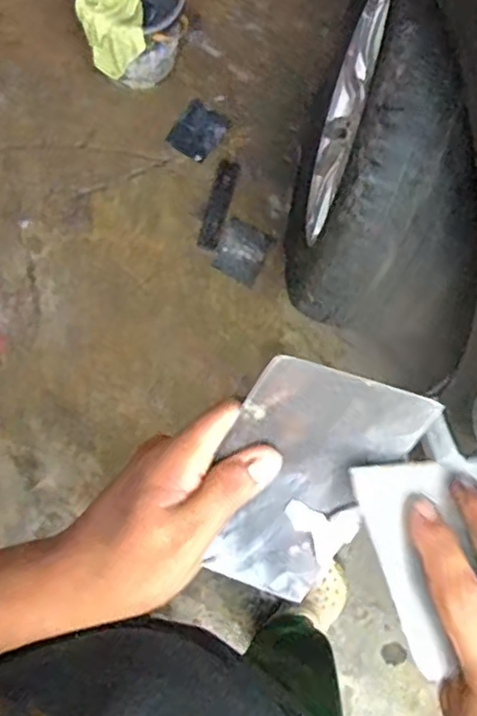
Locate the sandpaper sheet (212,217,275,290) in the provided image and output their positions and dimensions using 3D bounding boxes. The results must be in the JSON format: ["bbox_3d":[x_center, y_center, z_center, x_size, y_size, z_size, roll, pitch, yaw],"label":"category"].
[{"bbox_3d":[0.011,-0.256,1.590,0.120,0.005,0.135,28,86,11],"label":"sandpaper sheet"}]

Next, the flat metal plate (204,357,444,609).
[{"bbox_3d":[0.033,0.069,0.345,0.096,0.005,0.136,17,111,-21],"label":"flat metal plate"}]

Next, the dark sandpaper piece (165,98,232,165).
[{"bbox_3d":[-0.099,-0.557,1.612,0.108,0.008,0.136,34,81,3],"label":"dark sandpaper piece"}]

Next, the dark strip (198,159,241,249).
[{"bbox_3d":[-0.045,-0.373,1.596,0.051,0.006,0.222,16,84,6],"label":"dark strip"}]

